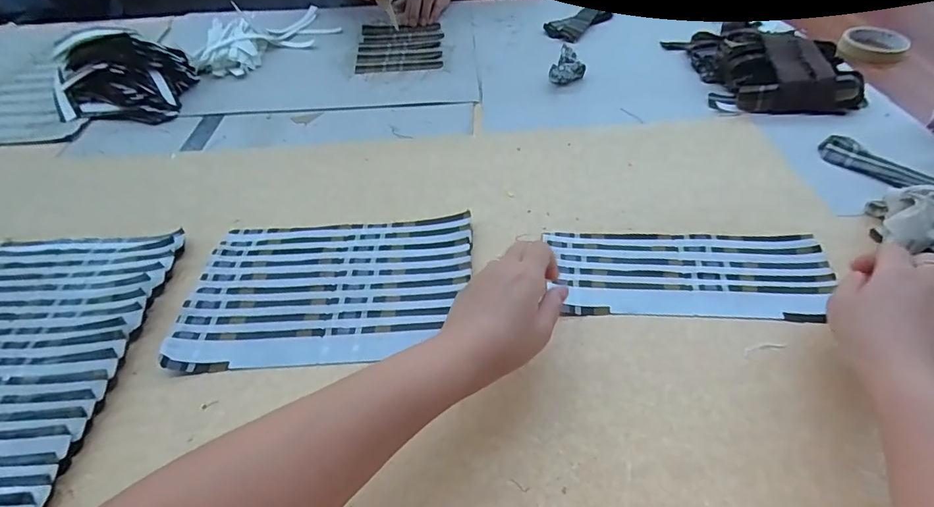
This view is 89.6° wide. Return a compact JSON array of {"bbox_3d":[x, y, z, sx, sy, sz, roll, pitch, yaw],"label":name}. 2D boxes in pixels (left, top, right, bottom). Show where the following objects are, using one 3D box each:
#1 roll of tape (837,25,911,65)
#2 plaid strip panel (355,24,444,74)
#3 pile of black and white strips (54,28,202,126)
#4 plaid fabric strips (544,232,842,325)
[{"bbox_3d":[0.628,-0.324,0.726,0.087,0.028,0.087,-1,46,1],"label":"roll of tape"},{"bbox_3d":[-0.112,-0.347,0.792,0.138,0.009,0.156,-4,49,-1],"label":"plaid strip panel"},{"bbox_3d":[-0.517,-0.256,0.676,0.195,0.094,0.114,-2,49,0],"label":"pile of black and white strips"},{"bbox_3d":[0.209,0.018,0.444,0.244,0.007,0.098,1,49,5],"label":"plaid fabric strips"}]

